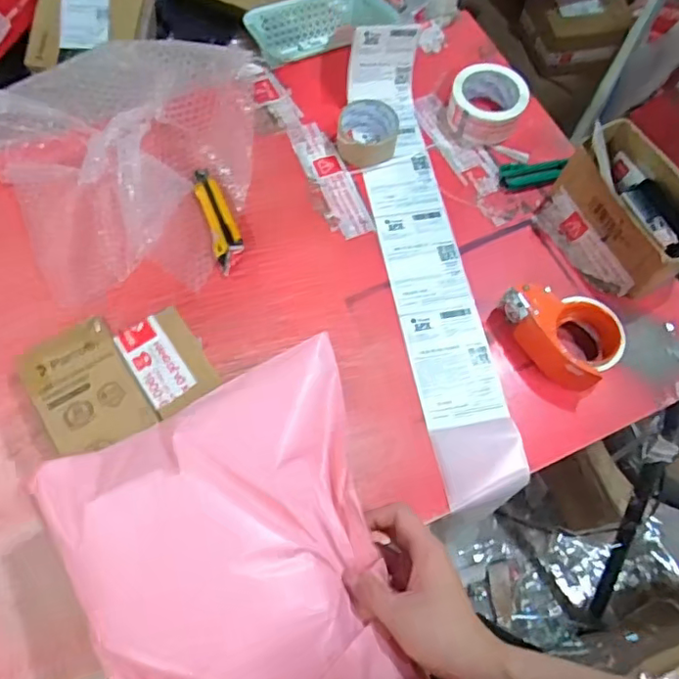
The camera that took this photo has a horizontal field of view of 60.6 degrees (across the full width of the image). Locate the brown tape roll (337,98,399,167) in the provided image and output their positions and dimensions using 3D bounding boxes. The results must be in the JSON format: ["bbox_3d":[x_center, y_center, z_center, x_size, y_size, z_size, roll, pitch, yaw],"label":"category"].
[{"bbox_3d":[0.041,-0.290,0.817,0.084,0.038,0.087,1,67,-3],"label":"brown tape roll"}]

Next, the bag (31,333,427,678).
[{"bbox_3d":[-0.072,0.202,0.491,0.258,0.063,0.330,-22,70,-12],"label":"bag"}]

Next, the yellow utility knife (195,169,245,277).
[{"bbox_3d":[-0.160,-0.163,0.769,0.038,0.012,0.164,-17,69,-10],"label":"yellow utility knife"}]

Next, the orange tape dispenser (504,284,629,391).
[{"bbox_3d":[0.271,-0.007,0.696,0.098,0.075,0.135,-18,69,-10],"label":"orange tape dispenser"}]

